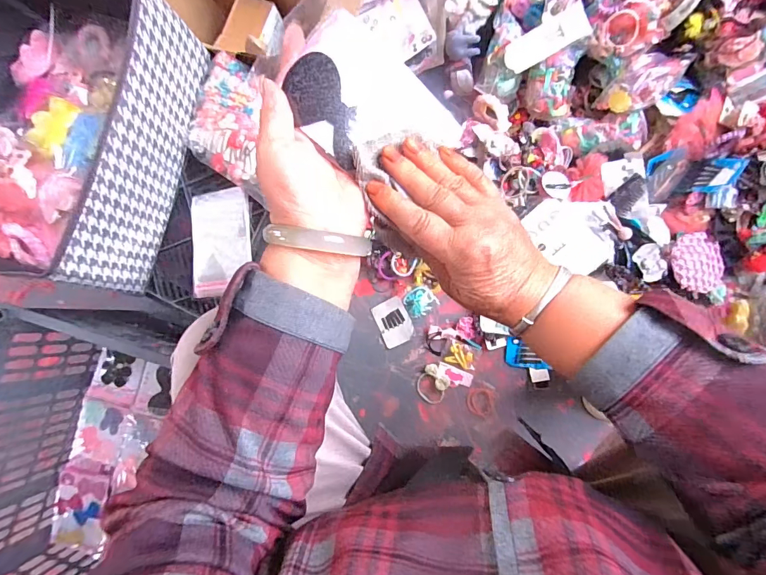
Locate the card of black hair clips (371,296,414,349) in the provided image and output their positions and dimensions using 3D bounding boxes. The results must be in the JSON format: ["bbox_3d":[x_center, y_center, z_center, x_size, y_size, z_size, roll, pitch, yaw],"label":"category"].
[{"bbox_3d":[0.019,0.067,0.783,0.062,0.006,0.086,-26,82,5],"label":"card of black hair clips"}]

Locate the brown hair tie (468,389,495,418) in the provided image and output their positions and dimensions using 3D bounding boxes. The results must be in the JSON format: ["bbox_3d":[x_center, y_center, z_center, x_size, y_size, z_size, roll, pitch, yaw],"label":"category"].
[{"bbox_3d":[0.177,0.209,0.747,0.047,0.009,0.051,-1,85,8],"label":"brown hair tie"}]

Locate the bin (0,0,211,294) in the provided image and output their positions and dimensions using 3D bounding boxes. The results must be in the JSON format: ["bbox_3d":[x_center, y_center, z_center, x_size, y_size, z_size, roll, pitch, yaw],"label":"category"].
[{"bbox_3d":[-0.474,-0.240,0.591,0.340,0.157,0.446,13,87,9],"label":"bin"}]

